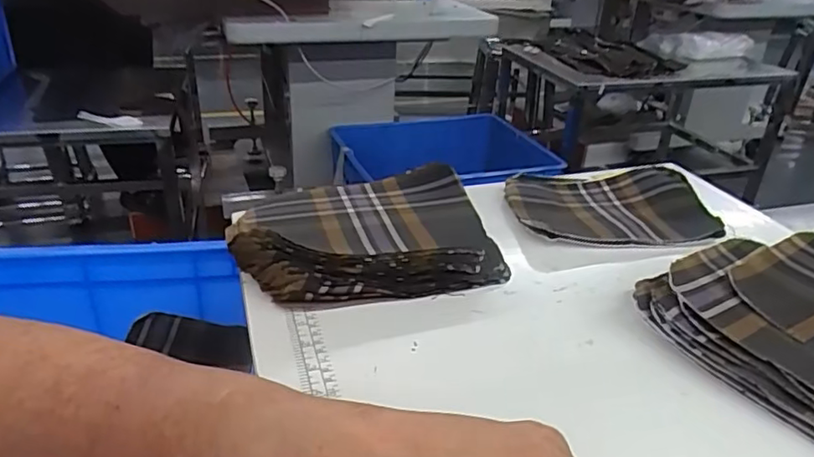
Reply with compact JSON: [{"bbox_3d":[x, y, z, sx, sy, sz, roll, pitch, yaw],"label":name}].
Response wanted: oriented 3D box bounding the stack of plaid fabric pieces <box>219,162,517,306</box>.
[{"bbox_3d":[-0.038,0.002,0.513,0.218,0.051,0.146,-9,30,-21],"label":"stack of plaid fabric pieces"}]

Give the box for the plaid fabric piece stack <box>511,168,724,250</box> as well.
[{"bbox_3d":[0.199,-0.023,0.605,0.187,0.029,0.139,2,28,-2],"label":"plaid fabric piece stack"}]

